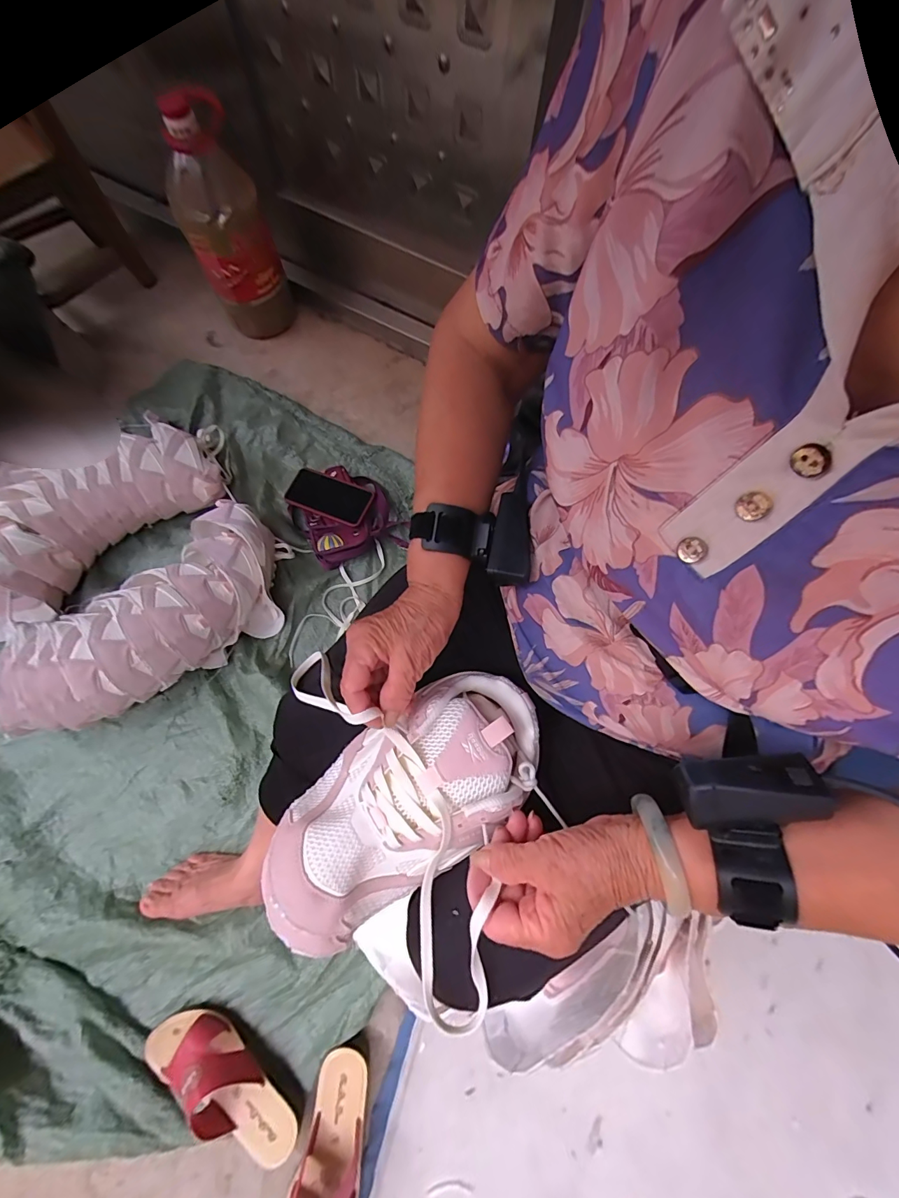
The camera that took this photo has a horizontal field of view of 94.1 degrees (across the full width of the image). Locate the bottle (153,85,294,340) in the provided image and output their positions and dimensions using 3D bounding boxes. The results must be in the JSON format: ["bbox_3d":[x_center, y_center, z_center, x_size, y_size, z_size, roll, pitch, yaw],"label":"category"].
[{"bbox_3d":[-0.441,-0.730,0.833,0.158,0.334,0.179,-20,72,-10],"label":"bottle"}]

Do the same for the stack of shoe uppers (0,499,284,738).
[{"bbox_3d":[-0.472,0.029,0.678,0.427,0.150,0.210,-34,76,-12],"label":"stack of shoe uppers"}]

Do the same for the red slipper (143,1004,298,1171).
[{"bbox_3d":[-0.295,0.630,0.538,0.222,0.073,0.088,33,74,9],"label":"red slipper"}]

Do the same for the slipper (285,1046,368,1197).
[{"bbox_3d":[-0.148,0.706,0.523,0.085,0.059,0.223,14,72,3],"label":"slipper"}]

